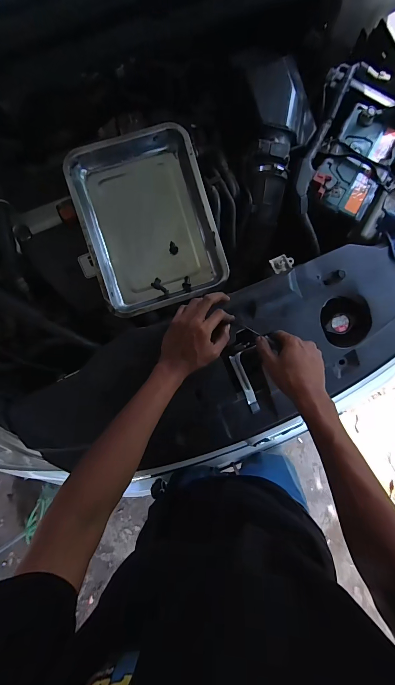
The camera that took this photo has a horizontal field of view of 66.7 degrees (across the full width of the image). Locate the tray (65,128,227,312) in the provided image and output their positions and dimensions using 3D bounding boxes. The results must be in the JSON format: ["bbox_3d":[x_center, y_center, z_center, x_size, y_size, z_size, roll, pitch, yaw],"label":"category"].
[{"bbox_3d":[-0.101,-0.254,0.647,0.264,0.081,0.362,-15,88,-2],"label":"tray"}]

